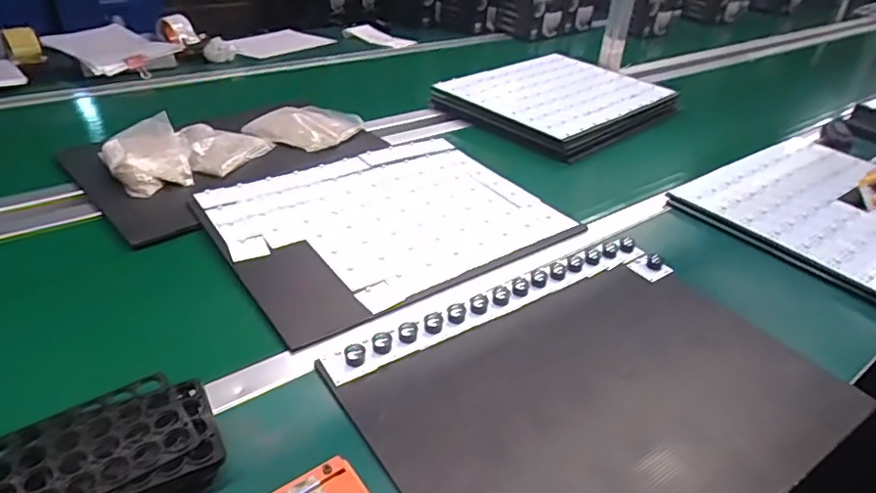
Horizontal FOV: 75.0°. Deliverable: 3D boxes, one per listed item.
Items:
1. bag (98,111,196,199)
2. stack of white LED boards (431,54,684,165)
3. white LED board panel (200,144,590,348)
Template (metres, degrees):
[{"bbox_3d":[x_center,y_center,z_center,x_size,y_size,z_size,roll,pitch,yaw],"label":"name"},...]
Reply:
[{"bbox_3d":[-0.468,-0.146,0.914,0.117,0.052,0.173,-19,40,-30],"label":"bag"},{"bbox_3d":[0.268,-0.338,1.297,0.478,0.047,0.374,-26,44,-37],"label":"stack of white LED boards"},{"bbox_3d":[-0.080,-0.047,0.861,0.468,0.021,0.360,-21,41,-32],"label":"white LED board panel"}]

